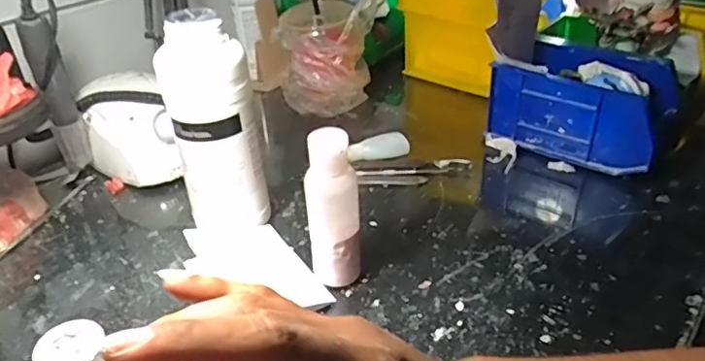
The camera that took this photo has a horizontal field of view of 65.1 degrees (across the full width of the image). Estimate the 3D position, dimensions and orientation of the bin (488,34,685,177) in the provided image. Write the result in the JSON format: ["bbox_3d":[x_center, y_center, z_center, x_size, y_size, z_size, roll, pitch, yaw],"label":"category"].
[{"bbox_3d":[0.239,-0.080,0.577,0.167,0.091,0.105,22,41,31],"label":"bin"}]

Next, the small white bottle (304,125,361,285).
[{"bbox_3d":[-0.014,0.025,0.405,0.038,0.126,0.028,-5,34,-5],"label":"small white bottle"}]

